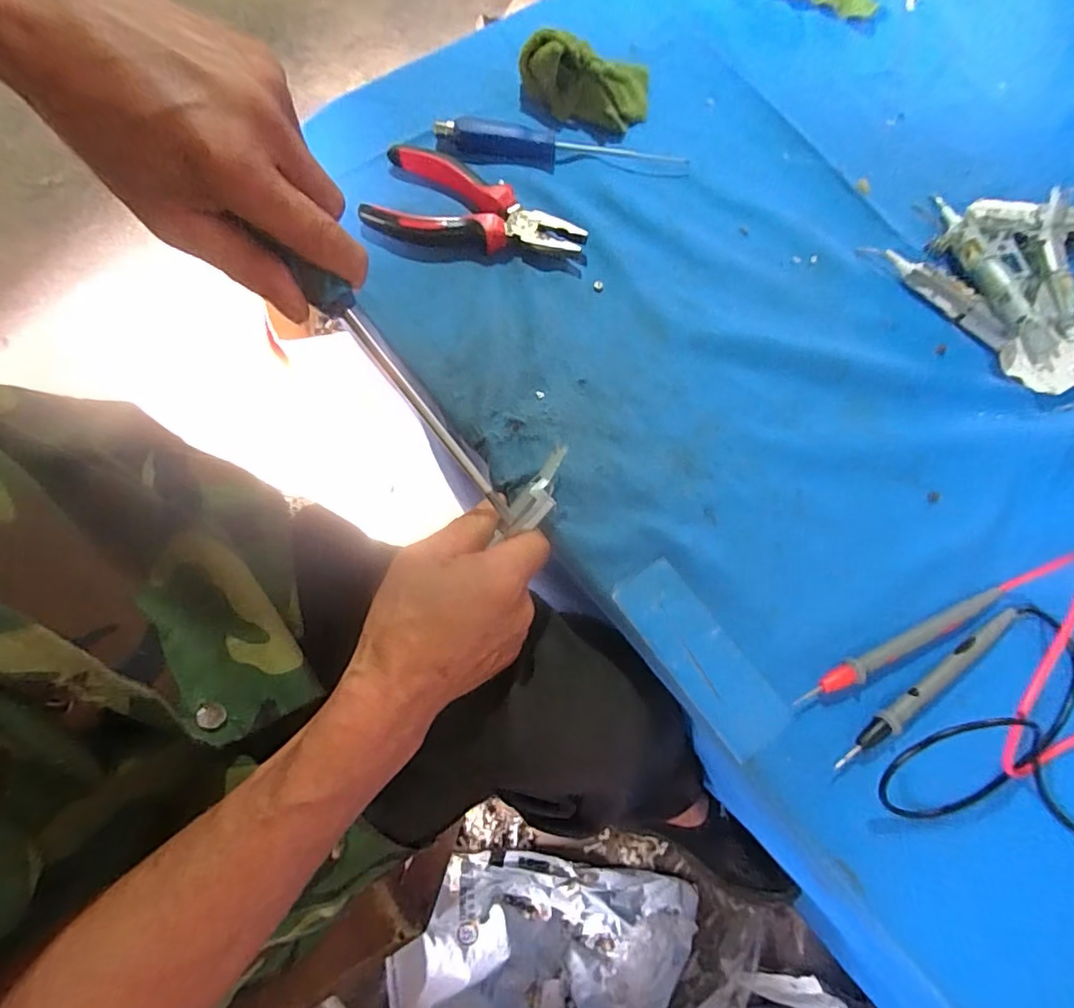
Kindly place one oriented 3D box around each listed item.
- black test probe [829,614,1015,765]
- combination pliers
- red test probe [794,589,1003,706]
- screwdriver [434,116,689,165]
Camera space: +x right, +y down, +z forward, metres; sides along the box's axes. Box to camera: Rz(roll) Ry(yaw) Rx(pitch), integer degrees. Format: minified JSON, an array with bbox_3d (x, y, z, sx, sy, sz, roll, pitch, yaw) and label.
[{"bbox_3d":[0.223,0.100,0.310,0.144,0.010,0.011,-33,76,-12],"label":"black test probe"},{"bbox_3d":[-0.043,-0.215,0.399,0.153,0.020,0.069,14,72,3],"label":"combination pliers"},{"bbox_3d":[0.211,0.082,0.316,0.141,0.011,0.013,-21,74,-9],"label":"red test probe"},{"bbox_3d":[0.018,-0.275,0.422,0.191,0.017,0.024,7,72,0],"label":"screwdriver"}]

